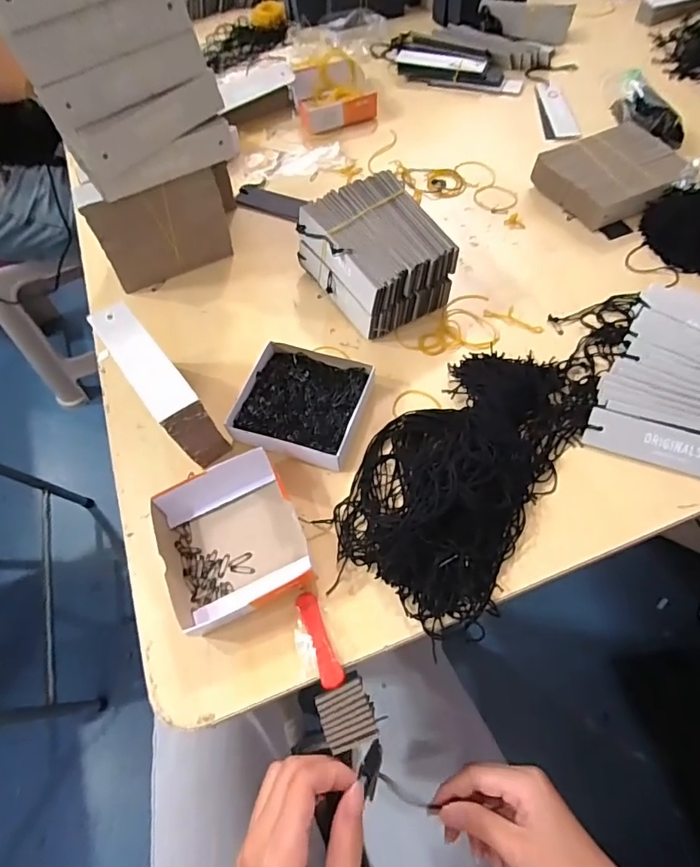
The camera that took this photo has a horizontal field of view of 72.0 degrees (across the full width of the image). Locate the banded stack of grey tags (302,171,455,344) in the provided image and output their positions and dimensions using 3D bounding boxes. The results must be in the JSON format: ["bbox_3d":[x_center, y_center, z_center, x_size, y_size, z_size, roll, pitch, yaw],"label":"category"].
[{"bbox_3d":[0.023,-0.174,0.479,0.108,0.076,0.130,-27,63,-11],"label":"banded stack of grey tags"}]

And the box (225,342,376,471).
[{"bbox_3d":[-0.041,-0.027,0.432,0.102,0.026,0.105,17,64,13],"label":"box"}]

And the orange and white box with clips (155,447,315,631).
[{"bbox_3d":[-0.093,0.076,0.372,0.101,0.032,0.116,-24,62,-9],"label":"orange and white box with clips"}]

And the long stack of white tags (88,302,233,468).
[{"bbox_3d":[-0.154,-0.036,0.399,0.032,0.095,0.126,-37,65,-15],"label":"long stack of white tags"}]

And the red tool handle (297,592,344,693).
[{"bbox_3d":[-0.021,0.146,0.343,0.016,0.007,0.066,-20,62,-7],"label":"red tool handle"}]

